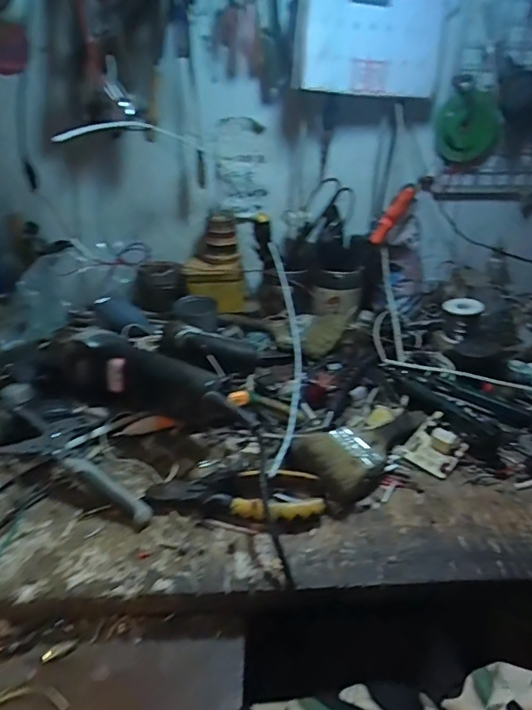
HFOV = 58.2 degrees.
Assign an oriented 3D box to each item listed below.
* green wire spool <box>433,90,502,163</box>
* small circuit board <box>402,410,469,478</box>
[{"bbox_3d":[0.304,-0.345,0.727,0.094,0.094,0.056,11,30,18],"label":"green wire spool"},{"bbox_3d":[0.179,0.094,0.503,0.062,0.025,0.052,-25,38,-39],"label":"small circuit board"}]

